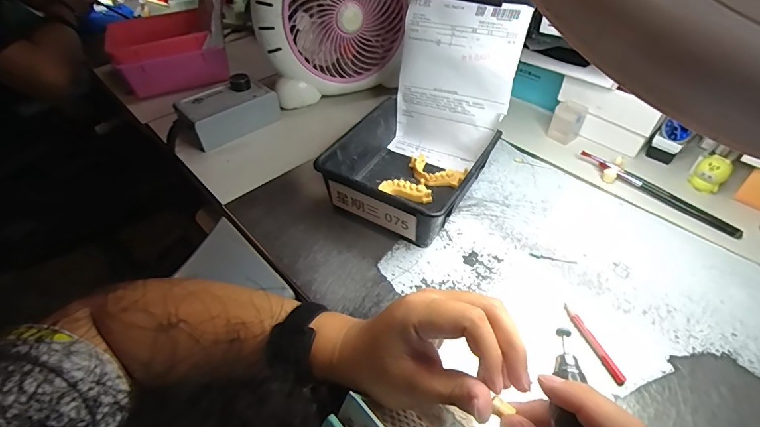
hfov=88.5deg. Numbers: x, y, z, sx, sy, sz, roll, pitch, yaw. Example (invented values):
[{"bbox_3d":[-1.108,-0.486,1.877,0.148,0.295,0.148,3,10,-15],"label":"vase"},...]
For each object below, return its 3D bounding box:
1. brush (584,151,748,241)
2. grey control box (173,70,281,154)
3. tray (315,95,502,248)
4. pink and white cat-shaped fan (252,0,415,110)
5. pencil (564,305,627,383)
[{"bbox_3d":[0.339,-0.027,0.483,0.015,0.018,0.190,-34,54,-28],"label":"brush"},{"bbox_3d":[-0.228,-0.156,0.581,0.066,0.059,0.134,35,58,29],"label":"grey control box"},{"bbox_3d":[0.036,-0.055,0.473,0.158,0.068,0.165,24,51,23],"label":"tray"},{"bbox_3d":[-0.059,-0.311,0.596,0.264,0.229,0.101,-26,50,-22],"label":"pink and white cat-shaped fan"},{"bbox_3d":[0.189,0.115,0.349,0.009,0.006,0.076,-15,47,-13],"label":"pencil"}]

